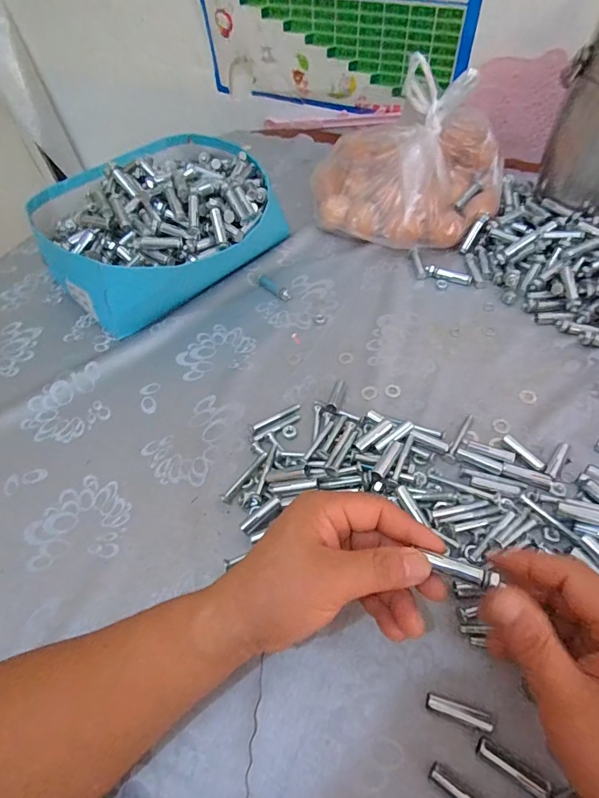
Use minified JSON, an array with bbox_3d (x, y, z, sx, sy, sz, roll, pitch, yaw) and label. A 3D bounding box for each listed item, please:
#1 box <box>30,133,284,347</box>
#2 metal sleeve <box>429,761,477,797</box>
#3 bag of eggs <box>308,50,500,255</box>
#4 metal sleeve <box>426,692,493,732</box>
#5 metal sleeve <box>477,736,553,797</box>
[{"bbox_3d":[-0.180,-0.238,0.558,0.295,0.114,0.277,-22,56,-11],"label":"box"},{"bbox_3d":[0.098,0.234,0.255,0.041,0.004,0.009,28,61,22],"label":"metal sleeve"},{"bbox_3d":[0.135,-0.302,0.547,0.227,0.160,0.178,27,61,22],"label":"bag of eggs"},{"bbox_3d":[0.103,0.200,0.276,0.040,0.010,0.009,13,57,14],"label":"metal sleeve"},{"bbox_3d":[0.128,0.222,0.258,0.041,0.005,0.010,27,61,22],"label":"metal sleeve"}]

